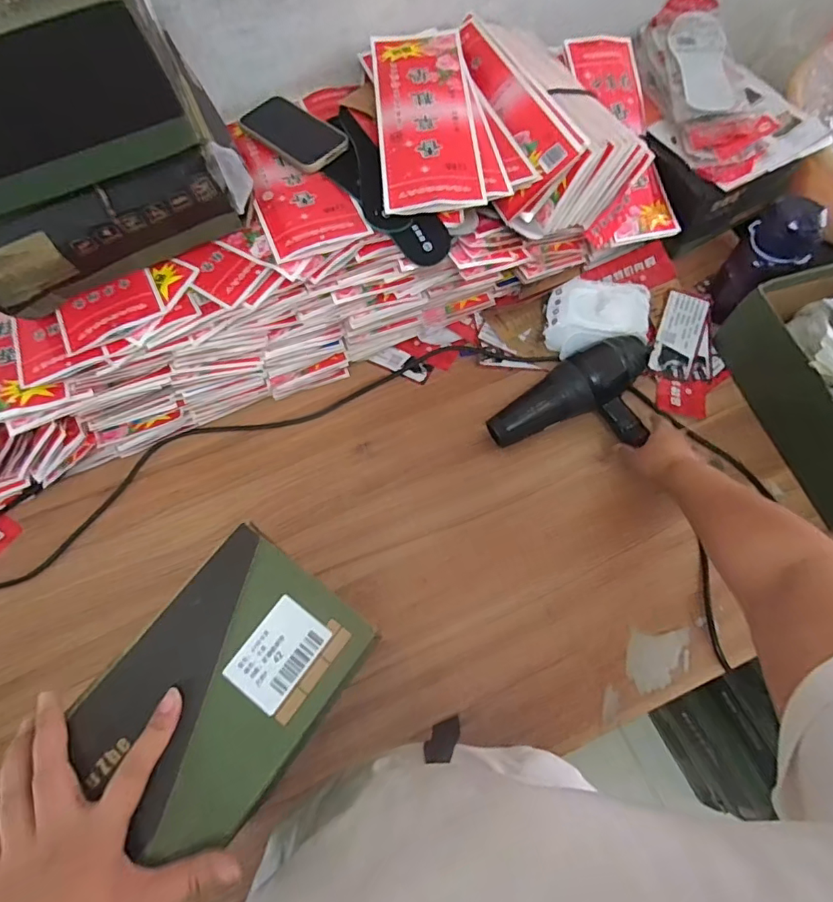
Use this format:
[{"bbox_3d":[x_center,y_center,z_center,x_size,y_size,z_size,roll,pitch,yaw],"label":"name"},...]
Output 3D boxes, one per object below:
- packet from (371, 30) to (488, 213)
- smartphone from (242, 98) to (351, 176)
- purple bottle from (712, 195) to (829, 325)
[{"bbox_3d":[0.011,-0.424,0.650,0.118,0.012,0.296,-5,69,0],"label":"packet"},{"bbox_3d":[-0.162,-0.417,0.677,0.075,0.007,0.165,-40,66,-7],"label":"smartphone"},{"bbox_3d":[0.486,-0.269,0.723,0.065,0.167,0.076,-3,67,1],"label":"purple bottle"}]

